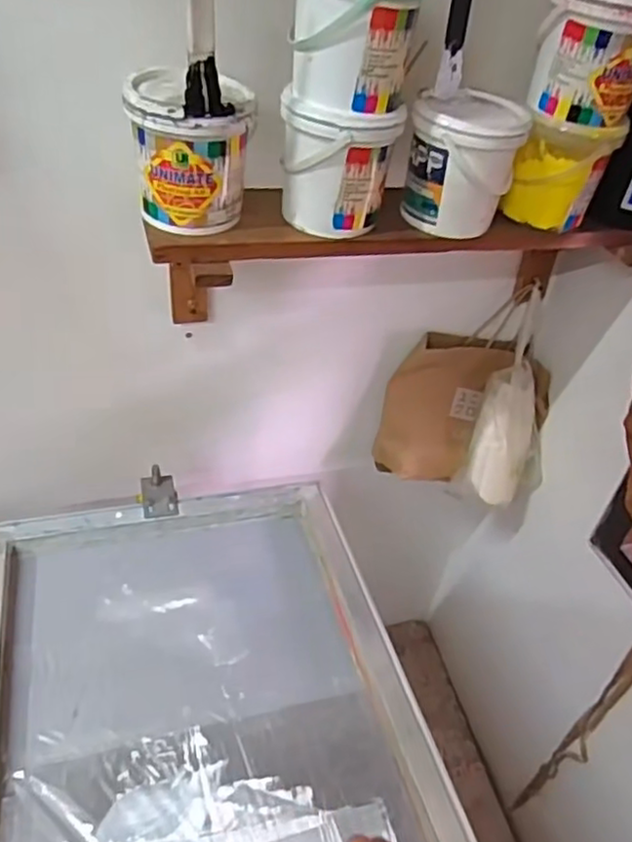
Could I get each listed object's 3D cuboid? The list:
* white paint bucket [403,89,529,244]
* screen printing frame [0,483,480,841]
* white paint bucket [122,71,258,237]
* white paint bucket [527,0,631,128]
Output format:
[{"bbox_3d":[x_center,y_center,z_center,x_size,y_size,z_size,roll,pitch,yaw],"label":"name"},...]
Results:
[{"bbox_3d":[0.161,-0.283,0.747,0.114,0.129,0.114,4,39,-3],"label":"white paint bucket"},{"bbox_3d":[-0.120,0.325,0.689,0.458,0.035,0.636,-7,41,-16],"label":"screen printing frame"},{"bbox_3d":[-0.127,-0.269,0.683,0.124,0.130,0.109,-2,40,-11],"label":"white paint bucket"},{"bbox_3d":[0.296,-0.393,0.714,0.118,0.126,0.104,17,40,12],"label":"white paint bucket"}]

